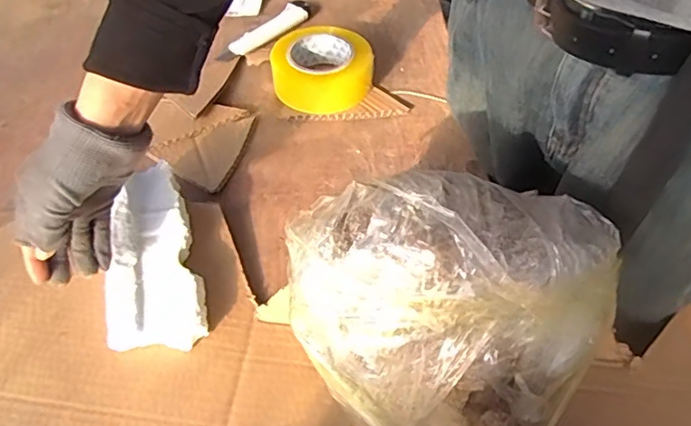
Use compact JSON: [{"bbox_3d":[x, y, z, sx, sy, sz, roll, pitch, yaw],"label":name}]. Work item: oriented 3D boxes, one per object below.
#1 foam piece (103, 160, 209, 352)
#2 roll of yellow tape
[{"bbox_3d":[-0.178,0.034,0.514,0.078,0.026,0.178,-11,61,-7],"label":"foam piece"},{"bbox_3d":[-0.030,-0.178,0.700,0.119,0.060,0.118,-1,49,2],"label":"roll of yellow tape"}]

